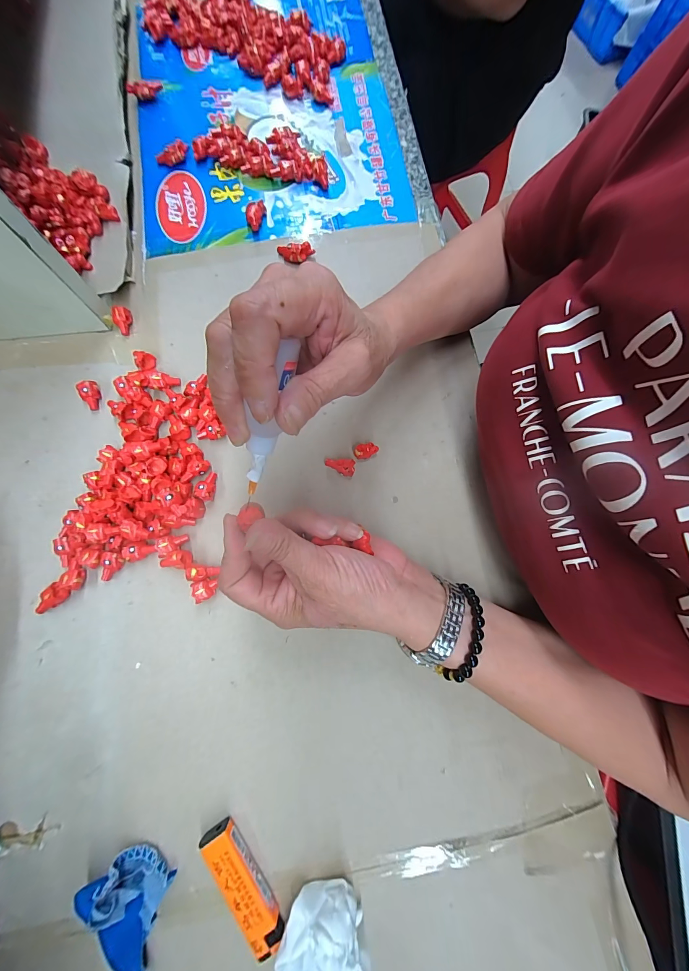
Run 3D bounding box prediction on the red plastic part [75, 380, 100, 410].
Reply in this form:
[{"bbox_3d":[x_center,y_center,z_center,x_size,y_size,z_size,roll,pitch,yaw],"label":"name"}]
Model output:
[{"bbox_3d":[-0.238,-0.086,0.310,0.017,0.013,0.022,-30,80,-7],"label":"red plastic part"}]

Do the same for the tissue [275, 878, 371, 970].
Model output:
[{"bbox_3d":[-0.017,0.294,0.213,0.056,0.031,0.041,-25,79,-6],"label":"tissue"}]

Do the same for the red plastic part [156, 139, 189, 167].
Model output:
[{"bbox_3d":[-0.192,-0.371,0.368,0.037,0.018,0.012,-32,80,-7],"label":"red plastic part"}]

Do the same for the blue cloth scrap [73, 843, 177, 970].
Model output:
[{"bbox_3d":[-0.150,0.285,0.211,0.053,0.042,0.067,15,78,3],"label":"blue cloth scrap"}]

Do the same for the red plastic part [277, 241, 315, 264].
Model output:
[{"bbox_3d":[-0.051,-0.243,0.341,0.038,0.015,0.017,-1,78,-1],"label":"red plastic part"}]

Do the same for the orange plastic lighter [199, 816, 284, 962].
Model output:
[{"bbox_3d":[-0.069,0.273,0.225,0.023,0.015,0.078,-35,80,-8],"label":"orange plastic lighter"}]

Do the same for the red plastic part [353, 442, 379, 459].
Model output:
[{"bbox_3d":[0.019,-0.031,0.295,0.022,0.009,0.014,-14,78,-4],"label":"red plastic part"}]

